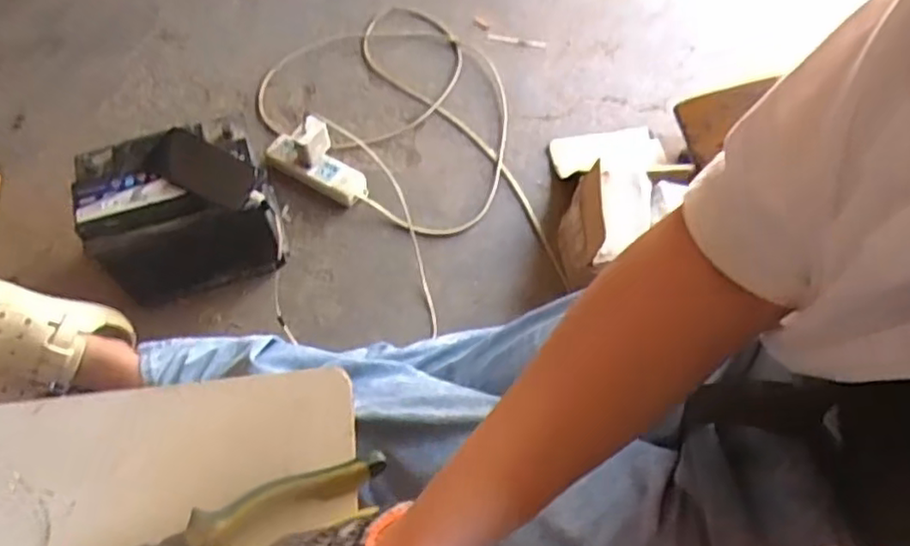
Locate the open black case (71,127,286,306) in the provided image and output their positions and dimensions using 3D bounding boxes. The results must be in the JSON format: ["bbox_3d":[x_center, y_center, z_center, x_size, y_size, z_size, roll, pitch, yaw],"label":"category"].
[{"bbox_3d":[-0.377,-0.081,0.963,0.238,0.189,0.156,-13,62,-7],"label":"open black case"}]

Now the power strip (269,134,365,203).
[{"bbox_3d":[-0.223,-0.166,1.095,0.182,0.049,0.054,27,65,14],"label":"power strip"}]

